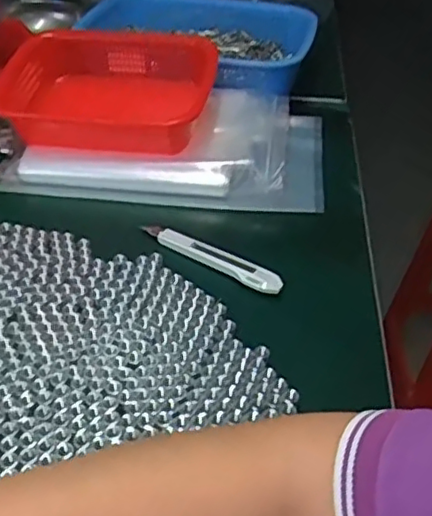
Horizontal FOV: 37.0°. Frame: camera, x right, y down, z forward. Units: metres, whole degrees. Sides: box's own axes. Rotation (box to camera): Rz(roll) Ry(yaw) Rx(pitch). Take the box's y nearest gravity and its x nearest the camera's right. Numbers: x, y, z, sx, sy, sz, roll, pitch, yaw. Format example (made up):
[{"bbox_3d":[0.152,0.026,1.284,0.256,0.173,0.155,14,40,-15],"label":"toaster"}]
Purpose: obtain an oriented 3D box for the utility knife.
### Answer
[{"bbox_3d":[-0.006,-0.003,0.559,0.142,0.015,0.015,26,46,27],"label":"utility knife"}]

